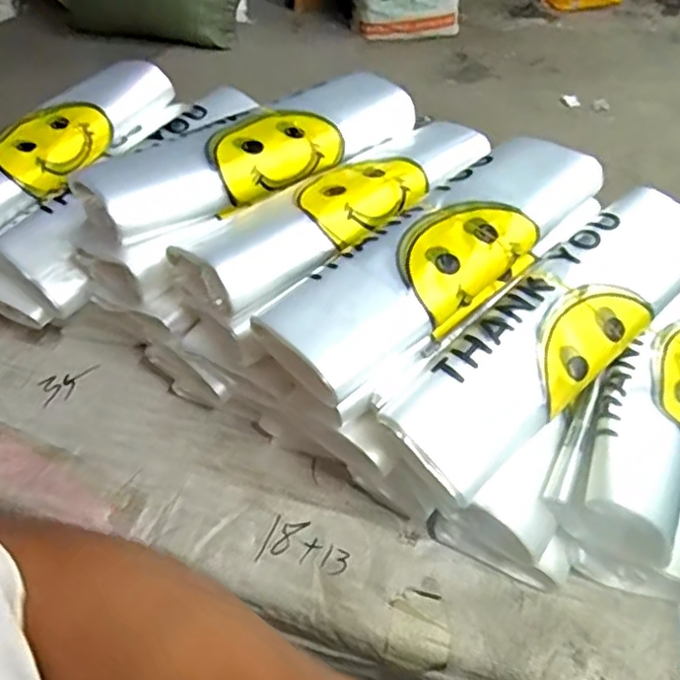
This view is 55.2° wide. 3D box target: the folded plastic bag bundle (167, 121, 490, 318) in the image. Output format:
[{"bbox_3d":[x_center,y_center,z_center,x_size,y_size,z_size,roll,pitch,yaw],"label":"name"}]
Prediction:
[{"bbox_3d":[0.007,-0.116,0.537,0.298,0.029,0.100,-32,55,-27],"label":"folded plastic bag bundle"}]

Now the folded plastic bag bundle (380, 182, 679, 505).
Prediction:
[{"bbox_3d":[0.161,-0.011,0.479,0.309,0.032,0.092,-35,83,-19],"label":"folded plastic bag bundle"}]

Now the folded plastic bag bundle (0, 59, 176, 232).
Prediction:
[{"bbox_3d":[-0.289,-0.194,0.654,0.078,0.054,0.311,25,51,21],"label":"folded plastic bag bundle"}]

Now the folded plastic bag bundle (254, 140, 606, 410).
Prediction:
[{"bbox_3d":[0.079,-0.067,0.493,0.311,0.059,0.091,-35,56,-29],"label":"folded plastic bag bundle"}]

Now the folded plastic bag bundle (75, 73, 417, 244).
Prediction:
[{"bbox_3d":[-0.065,-0.168,0.568,0.314,0.037,0.091,-32,55,-28],"label":"folded plastic bag bundle"}]

